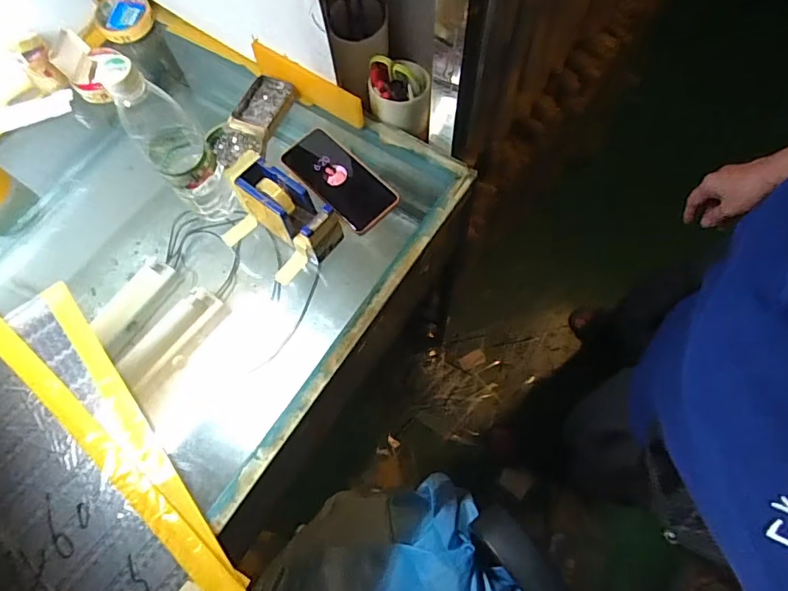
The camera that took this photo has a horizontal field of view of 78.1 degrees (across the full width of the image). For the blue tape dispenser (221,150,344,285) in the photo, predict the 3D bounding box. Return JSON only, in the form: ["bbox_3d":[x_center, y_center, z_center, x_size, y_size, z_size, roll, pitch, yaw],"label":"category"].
[{"bbox_3d":[-0.139,-0.084,0.580,0.138,0.101,0.091,36,75,15],"label":"blue tape dispenser"}]

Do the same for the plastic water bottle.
[{"bbox_3d":[-0.235,-0.162,0.530,0.056,0.223,0.064,-24,70,-6],"label":"plastic water bottle"}]

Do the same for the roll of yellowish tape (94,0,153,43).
[{"bbox_3d":[-0.421,-0.436,0.758,0.084,0.021,0.086,-1,69,3],"label":"roll of yellowish tape"}]

